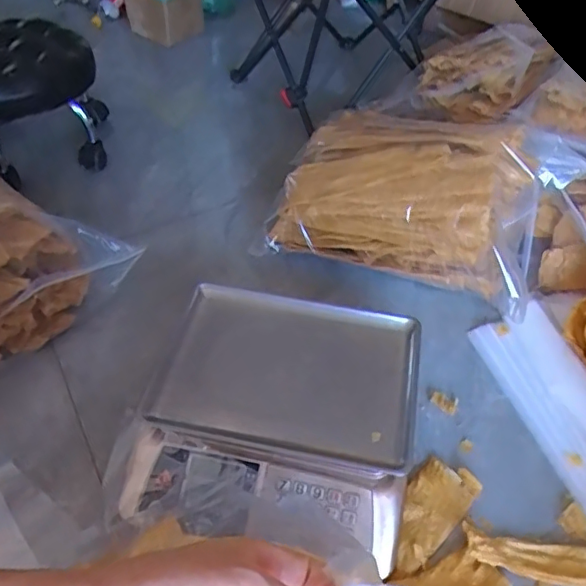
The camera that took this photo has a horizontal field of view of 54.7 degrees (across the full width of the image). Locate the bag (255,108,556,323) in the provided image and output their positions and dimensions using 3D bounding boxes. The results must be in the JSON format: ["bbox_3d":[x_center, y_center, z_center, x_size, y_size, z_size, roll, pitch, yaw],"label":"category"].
[{"bbox_3d":[0.194,-0.157,0.957,0.447,0.241,0.252,24,51,19],"label":"bag"}]

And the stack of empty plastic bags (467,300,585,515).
[{"bbox_3d":[0.404,0.200,0.773,0.131,0.029,0.429,-11,49,-12],"label":"stack of empty plastic bags"}]

